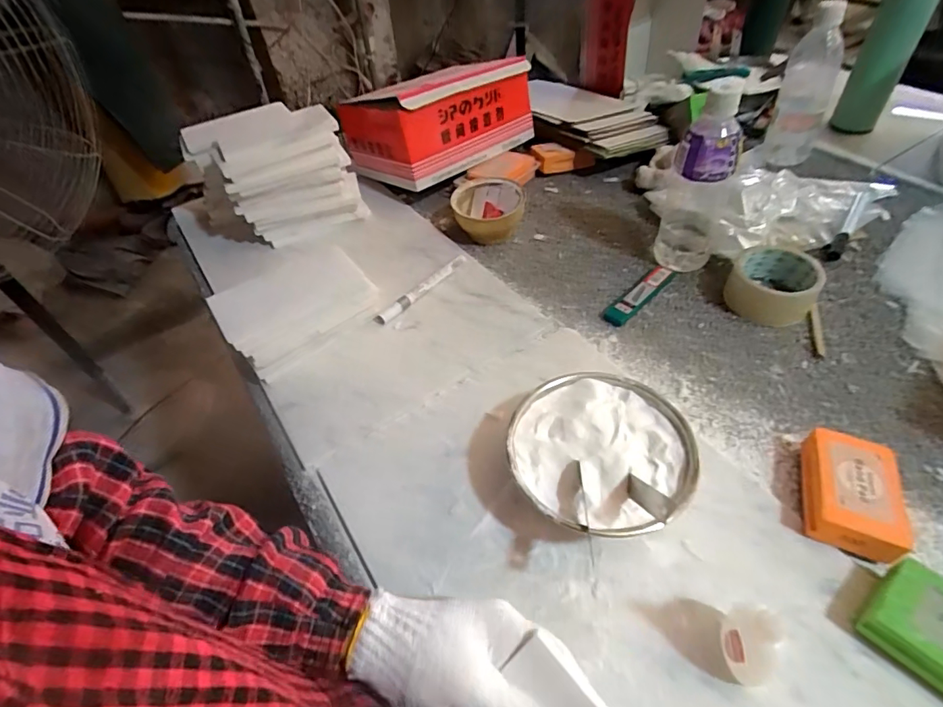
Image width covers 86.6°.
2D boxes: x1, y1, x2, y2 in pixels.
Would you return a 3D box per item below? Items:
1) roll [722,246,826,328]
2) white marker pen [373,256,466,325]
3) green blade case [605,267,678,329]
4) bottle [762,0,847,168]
[{"bbox_3d":[0.337,-0.080,0.559,0.086,0.047,0.087,-3,47,3],"label":"roll"},{"bbox_3d":[-0.062,-0.082,0.617,0.019,0.017,0.141,31,57,29],"label":"white marker pen"},{"bbox_3d":[0.198,-0.070,0.591,0.025,0.012,0.115,34,59,31],"label":"green blade case"},{"bbox_3d":[0.476,-0.373,0.711,0.069,0.188,0.080,20,53,23],"label":"bottle"}]

